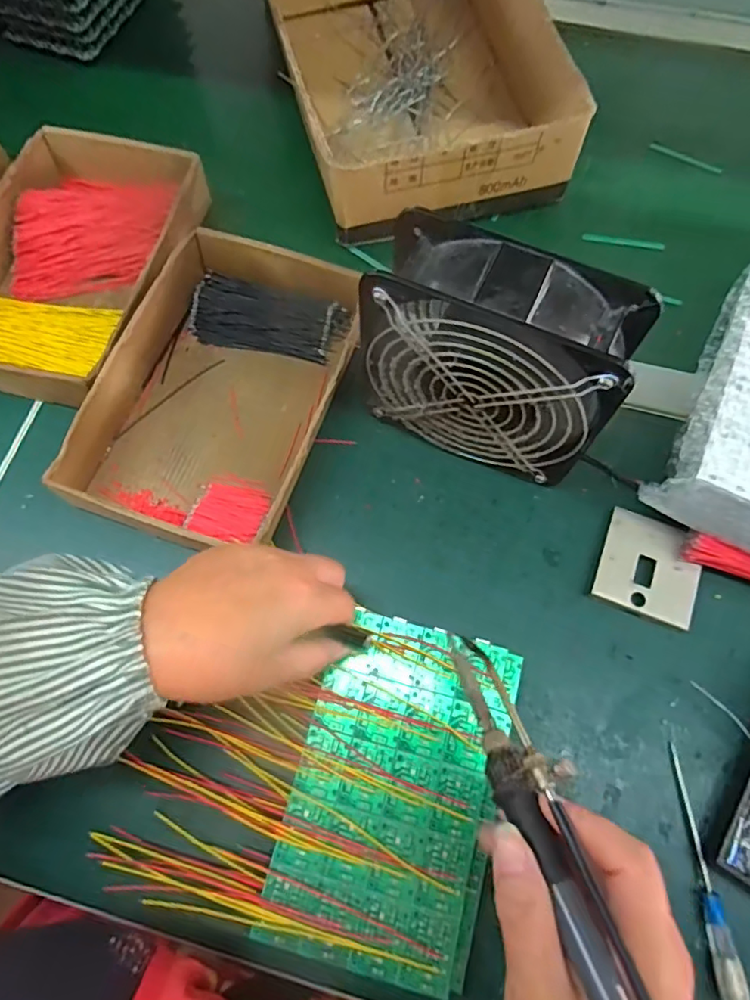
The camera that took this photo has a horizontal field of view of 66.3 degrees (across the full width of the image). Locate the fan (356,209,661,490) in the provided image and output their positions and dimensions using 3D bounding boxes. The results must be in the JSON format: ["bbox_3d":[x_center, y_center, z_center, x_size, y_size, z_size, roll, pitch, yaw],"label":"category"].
[{"bbox_3d":[0.068,-0.081,0.355,0.147,0.150,0.062,22,70,7],"label":"fan"}]

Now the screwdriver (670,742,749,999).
[{"bbox_3d":[0.183,0.206,0.321,0.012,0.012,0.124,-3,69,-2],"label":"screwdriver"}]

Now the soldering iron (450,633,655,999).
[{"bbox_3d":[0.073,0.140,0.223,0.025,0.025,0.203,-16,46,-7],"label":"soldering iron"}]

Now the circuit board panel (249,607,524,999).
[{"bbox_3d":[0.011,0.157,0.317,0.106,0.004,0.172,15,70,5],"label":"circuit board panel"}]

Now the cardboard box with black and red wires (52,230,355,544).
[{"bbox_3d":[-0.107,-0.080,0.410,0.149,0.042,0.226,16,70,5],"label":"cardboard box with black and red wires"}]

